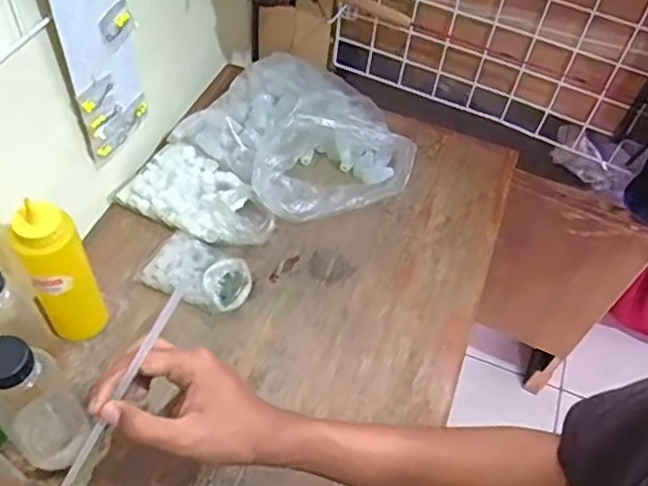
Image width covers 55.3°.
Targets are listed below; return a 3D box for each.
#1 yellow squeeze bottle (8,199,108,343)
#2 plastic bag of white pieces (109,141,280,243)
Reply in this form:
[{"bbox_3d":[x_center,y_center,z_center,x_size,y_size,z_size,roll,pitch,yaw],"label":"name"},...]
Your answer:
[{"bbox_3d":[-0.269,0.030,0.634,0.056,0.192,0.059,-20,57,-20],"label":"yellow squeeze bottle"},{"bbox_3d":[-0.158,-0.061,0.808,0.198,0.049,0.113,25,54,13],"label":"plastic bag of white pieces"}]

